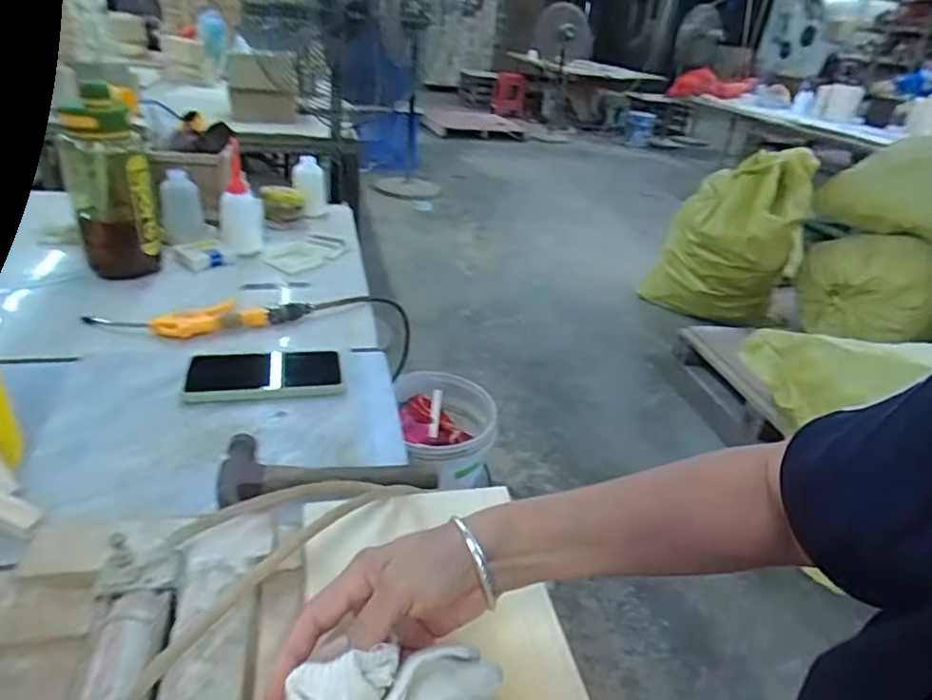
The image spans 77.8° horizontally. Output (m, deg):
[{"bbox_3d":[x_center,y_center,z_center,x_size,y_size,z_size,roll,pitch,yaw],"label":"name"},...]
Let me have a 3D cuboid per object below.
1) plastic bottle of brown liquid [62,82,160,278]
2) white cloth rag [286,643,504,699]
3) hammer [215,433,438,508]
[{"bbox_3d":[-0.504,-0.235,0.821,0.102,0.241,0.080,-15,37,-34],"label":"plastic bottle of brown liquid"},{"bbox_3d":[-0.036,0.186,0.306,0.105,0.035,0.042,2,30,-12],"label":"white cloth rag"},{"bbox_3d":[-0.125,0.105,0.529,0.187,0.021,0.076,-3,32,-18],"label":"hammer"}]

